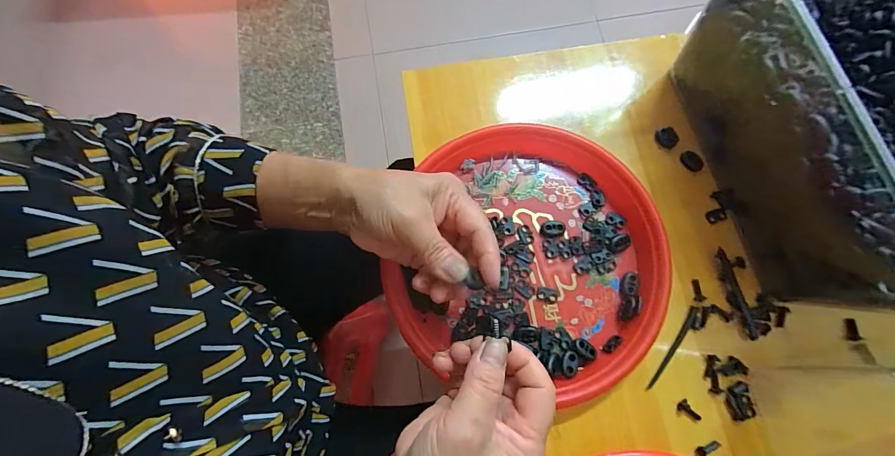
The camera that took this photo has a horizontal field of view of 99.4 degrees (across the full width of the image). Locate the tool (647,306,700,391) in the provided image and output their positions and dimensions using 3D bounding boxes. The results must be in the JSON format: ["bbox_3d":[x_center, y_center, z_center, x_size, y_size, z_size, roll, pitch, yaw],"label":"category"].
[{"bbox_3d":[0.193,0.102,0.322,0.008,0.004,0.082,35,78,8],"label":"tool"}]

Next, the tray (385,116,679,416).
[{"bbox_3d":[0.078,0.019,0.332,0.225,0.029,0.218,0,76,0],"label":"tray"}]

